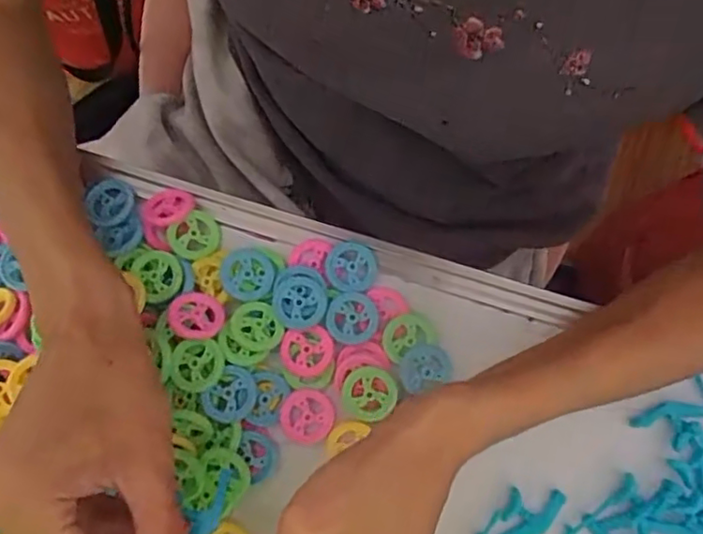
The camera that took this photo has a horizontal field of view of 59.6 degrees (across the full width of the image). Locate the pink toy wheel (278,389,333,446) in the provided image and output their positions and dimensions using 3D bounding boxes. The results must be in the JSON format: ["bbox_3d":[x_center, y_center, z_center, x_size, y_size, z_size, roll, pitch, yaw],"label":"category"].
[{"bbox_3d":[-0.024,0.082,0.337,0.029,0.004,0.028,0,78,-1],"label":"pink toy wheel"}]

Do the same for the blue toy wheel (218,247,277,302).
[{"bbox_3d":[-0.059,0.004,0.349,0.030,0.007,0.029,0,78,-1],"label":"blue toy wheel"}]

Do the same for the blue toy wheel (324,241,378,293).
[{"bbox_3d":[0.000,0.000,0.355,0.029,0.007,0.029,0,78,-1],"label":"blue toy wheel"}]

